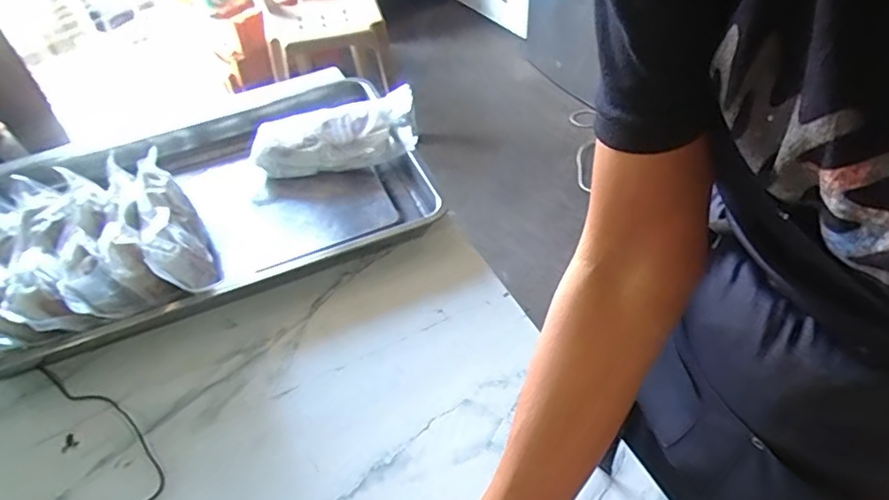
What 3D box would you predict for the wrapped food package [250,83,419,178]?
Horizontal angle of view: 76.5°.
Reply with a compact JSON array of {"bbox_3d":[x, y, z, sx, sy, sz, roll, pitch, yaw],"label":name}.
[{"bbox_3d":[-0.166,-0.166,0.862,0.241,0.077,0.108,-8,46,-3],"label":"wrapped food package"}]

